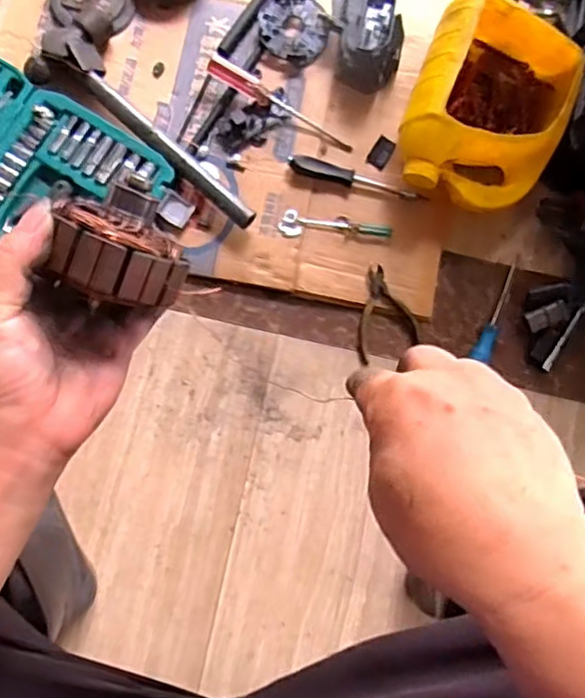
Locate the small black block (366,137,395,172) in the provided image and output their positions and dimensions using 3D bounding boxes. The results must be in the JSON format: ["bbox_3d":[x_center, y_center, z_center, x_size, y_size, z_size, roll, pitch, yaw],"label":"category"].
[{"bbox_3d":[0.110,-0.242,0.769,0.024,0.010,0.037,34,80,2],"label":"small black block"}]

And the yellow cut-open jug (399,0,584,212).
[{"bbox_3d":[0.228,-0.278,0.723,0.181,0.111,0.218,16,80,-1],"label":"yellow cut-open jug"}]

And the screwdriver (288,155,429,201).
[{"bbox_3d":[0.079,-0.207,0.754,0.171,0.022,0.023,16,80,-1],"label":"screwdriver"}]

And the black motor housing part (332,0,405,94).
[{"bbox_3d":[0.093,-0.384,0.759,0.080,0.065,0.119,-6,81,-5],"label":"black motor housing part"}]

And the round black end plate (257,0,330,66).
[{"bbox_3d":[0.001,-0.404,0.781,0.081,0.019,0.091,-43,86,-9],"label":"round black end plate"}]

